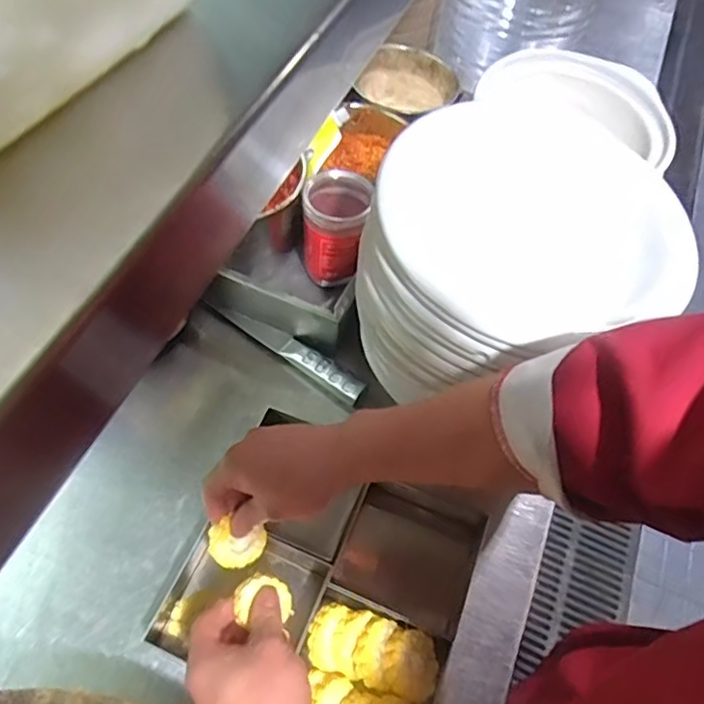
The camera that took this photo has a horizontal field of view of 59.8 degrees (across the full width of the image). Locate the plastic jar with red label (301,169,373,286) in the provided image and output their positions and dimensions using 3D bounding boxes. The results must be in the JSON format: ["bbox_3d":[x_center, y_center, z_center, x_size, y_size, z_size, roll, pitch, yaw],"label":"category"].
[{"bbox_3d":[-0.020,-0.149,0.744,0.078,0.106,0.089,9,58,0],"label":"plastic jar with red label"}]

